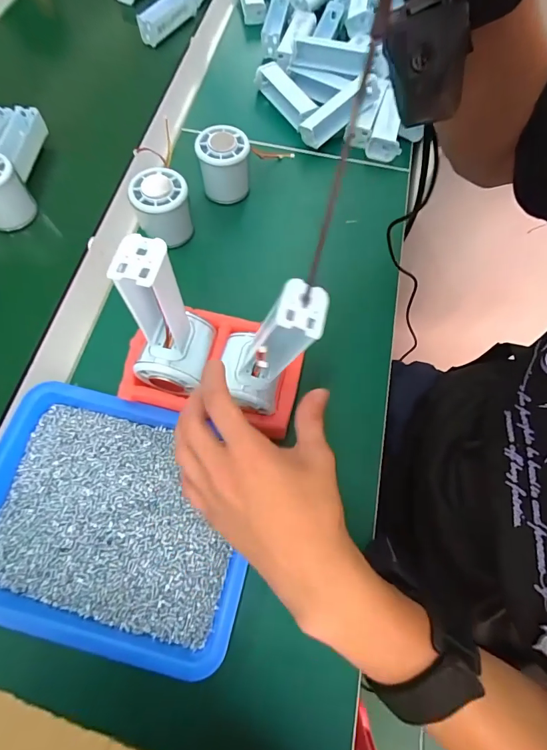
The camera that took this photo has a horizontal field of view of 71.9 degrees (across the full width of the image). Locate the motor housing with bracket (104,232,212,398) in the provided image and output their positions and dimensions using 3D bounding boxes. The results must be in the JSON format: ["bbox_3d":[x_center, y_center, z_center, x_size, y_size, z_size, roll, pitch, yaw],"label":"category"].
[{"bbox_3d":[-0.078,-0.038,0.264,0.049,0.121,0.063,12,68,3],"label":"motor housing with bracket"}]

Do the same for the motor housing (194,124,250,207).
[{"bbox_3d":[-0.054,-0.228,0.418,0.056,0.061,0.063,-10,69,-6],"label":"motor housing"}]

